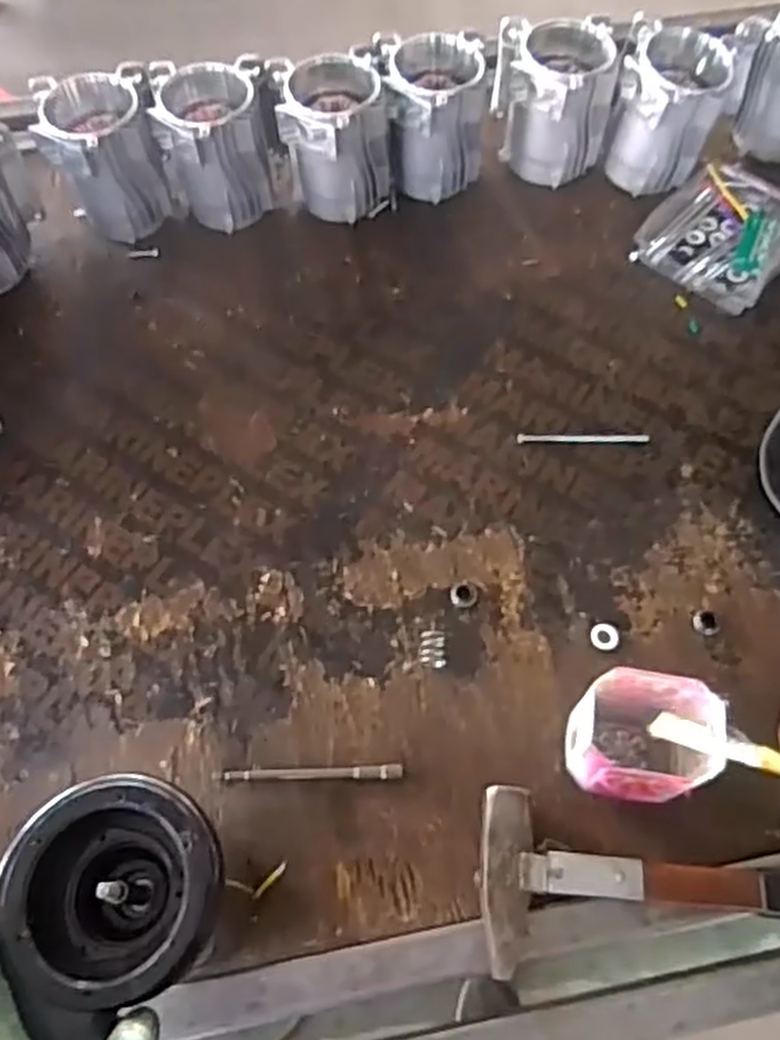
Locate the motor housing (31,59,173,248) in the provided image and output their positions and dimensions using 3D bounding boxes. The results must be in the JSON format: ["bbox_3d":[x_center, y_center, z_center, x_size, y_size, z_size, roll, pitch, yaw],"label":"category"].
[{"bbox_3d":[-0.303,-0.391,0.862,0.121,0.141,0.110,-15,64,-7],"label":"motor housing"}]

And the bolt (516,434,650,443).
[{"bbox_3d":[0.188,-0.080,0.777,0.127,0.004,0.010,-1,63,0],"label":"bolt"}]

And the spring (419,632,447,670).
[{"bbox_3d":[0.036,0.109,0.675,0.020,0.014,0.031,-5,64,-2],"label":"spring"}]

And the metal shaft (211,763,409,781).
[{"bbox_3d":[-0.064,0.200,0.632,0.147,0.013,0.011,0,63,0],"label":"metal shaft"}]

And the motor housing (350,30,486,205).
[{"bbox_3d":[0.039,-0.444,0.892,0.135,0.145,0.115,-2,63,-1],"label":"motor housing"}]

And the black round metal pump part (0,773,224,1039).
[{"bbox_3d":[-0.150,0.207,0.447,0.111,0.063,0.119,0,63,0],"label":"black round metal pump part"}]

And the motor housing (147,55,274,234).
[{"bbox_3d":[-0.185,-0.402,0.871,0.123,0.136,0.111,-4,63,-1],"label":"motor housing"}]

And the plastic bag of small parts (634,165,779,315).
[{"bbox_3d":[0.377,-0.325,0.886,0.143,0.035,0.188,37,69,17],"label":"plastic bag of small parts"}]

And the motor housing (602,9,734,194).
[{"bbox_3d":[0.294,-0.441,0.872,0.115,0.142,0.106,19,65,10],"label":"motor housing"}]

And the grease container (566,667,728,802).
[{"bbox_3d":[0.187,0.165,0.595,0.087,0.109,0.083,10,64,5],"label":"grease container"}]

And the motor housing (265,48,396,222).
[{"bbox_3d":[-0.056,-0.413,0.876,0.134,0.142,0.104,-1,63,0],"label":"motor housing"}]

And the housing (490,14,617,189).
[{"bbox_3d":[0.182,-0.457,0.884,0.137,0.138,0.100,9,64,5],"label":"housing"}]

